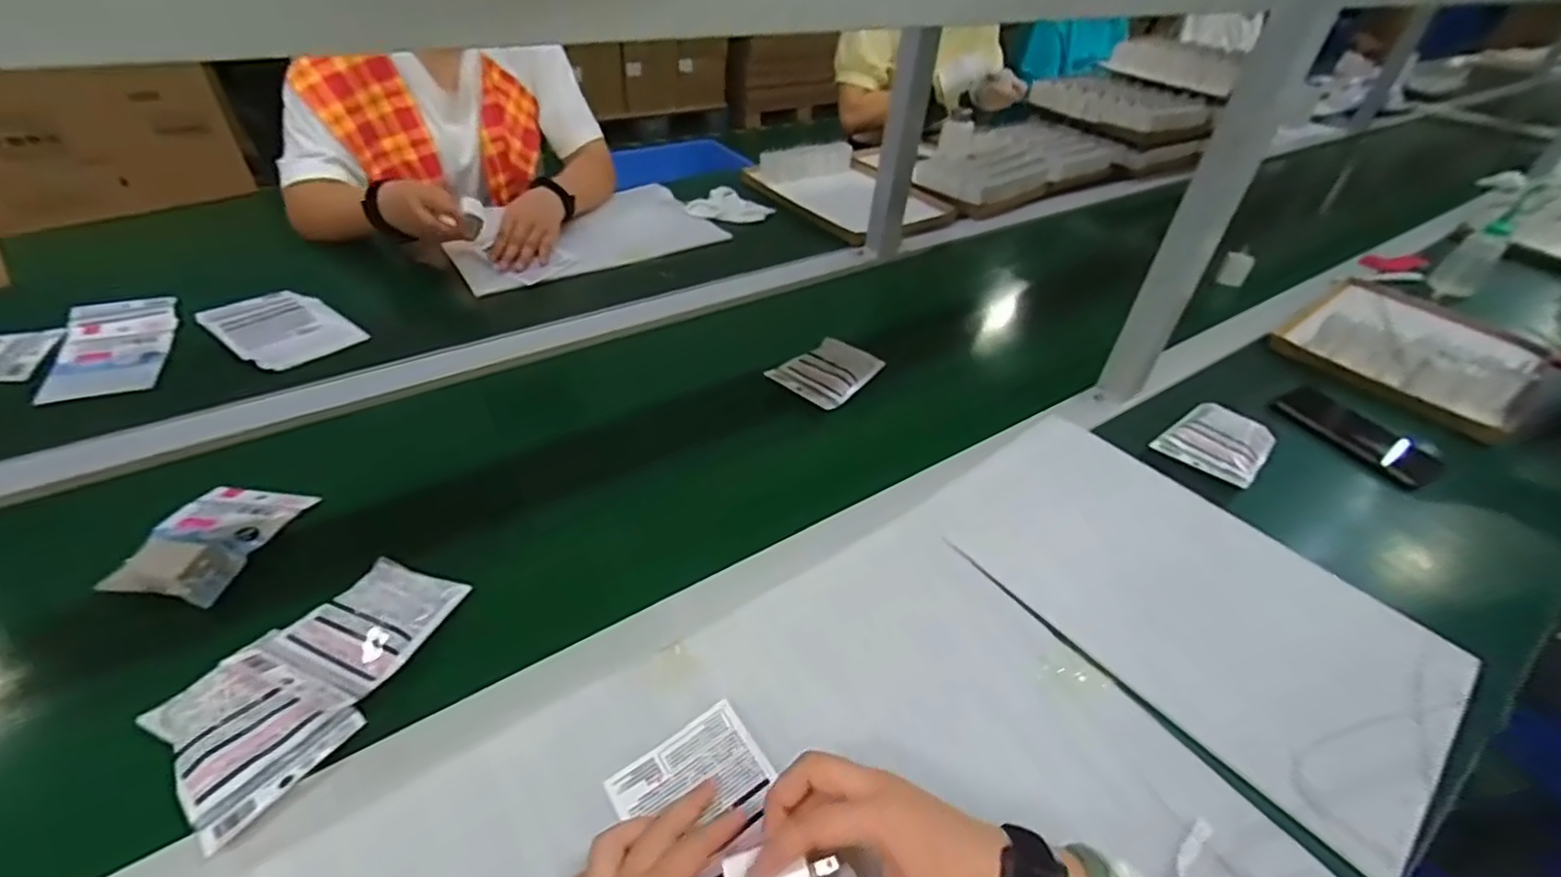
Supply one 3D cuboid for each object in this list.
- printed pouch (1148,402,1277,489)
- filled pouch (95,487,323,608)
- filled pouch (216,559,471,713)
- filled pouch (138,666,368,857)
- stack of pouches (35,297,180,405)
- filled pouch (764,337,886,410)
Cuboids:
[{"bbox_3d":[0.485,0.004,0.742,0.096,0.031,0.103,36,51,29],"label":"printed pouch"},{"bbox_3d":[-0.484,0.083,0.566,0.090,0.033,0.127,5,43,0],"label":"filled pouch"},{"bbox_3d":[-0.323,0.141,0.503,0.094,0.025,0.119,16,44,11],"label":"filled pouch"},{"bbox_3d":[-0.357,0.190,0.443,0.121,0.021,0.092,30,48,24],"label":"filled pouch"},{"bbox_3d":[-0.762,-0.112,0.766,0.104,0.012,0.203,-18,48,-24],"label":"stack of pouches"},{"bbox_3d":[0.054,-0.085,0.818,0.098,0.015,0.118,32,49,26],"label":"filled pouch"}]

